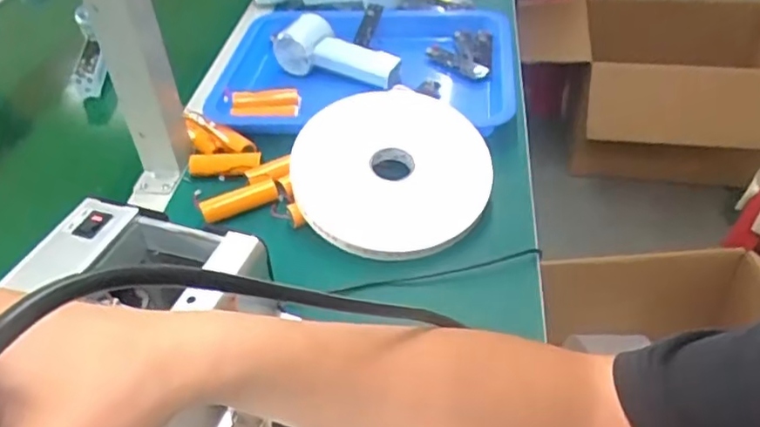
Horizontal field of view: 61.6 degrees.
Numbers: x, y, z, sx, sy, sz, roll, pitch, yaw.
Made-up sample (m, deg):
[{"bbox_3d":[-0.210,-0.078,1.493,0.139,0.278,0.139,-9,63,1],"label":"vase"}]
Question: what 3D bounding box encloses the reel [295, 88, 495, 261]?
[{"bbox_3d":[0.013,-0.040,0.583,0.180,0.024,0.174,-4,62,-8],"label":"reel"}]

